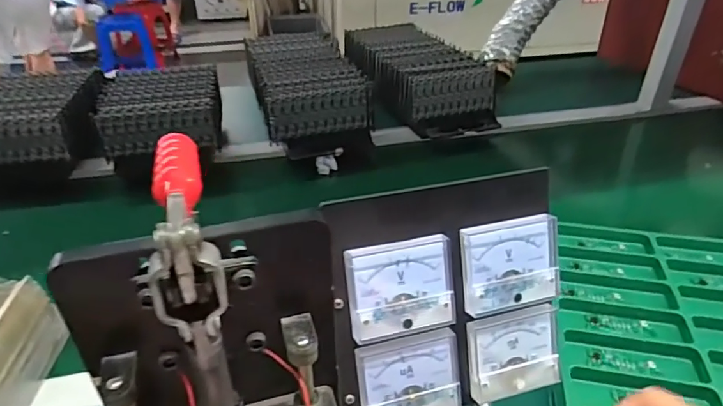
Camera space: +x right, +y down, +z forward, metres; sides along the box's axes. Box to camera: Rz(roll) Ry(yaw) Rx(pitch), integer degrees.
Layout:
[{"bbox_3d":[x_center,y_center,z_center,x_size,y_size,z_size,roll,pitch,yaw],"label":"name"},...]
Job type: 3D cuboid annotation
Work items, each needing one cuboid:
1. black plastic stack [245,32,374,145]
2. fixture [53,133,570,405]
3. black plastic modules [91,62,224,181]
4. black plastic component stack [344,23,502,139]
[{"bbox_3d":[-0.111,-0.234,0.934,0.168,0.068,0.370,-9,34,-13],"label":"black plastic stack"},{"bbox_3d":[0.016,0.104,0.241,0.264,0.217,0.201,-7,33,-11],"label":"fixture"},{"bbox_3d":[-0.323,-0.141,0.823,0.166,0.104,0.214,-8,33,-12],"label":"black plastic modules"},{"bbox_3d":[0.101,-0.254,0.978,0.181,0.092,0.401,-11,34,-17],"label":"black plastic component stack"}]

